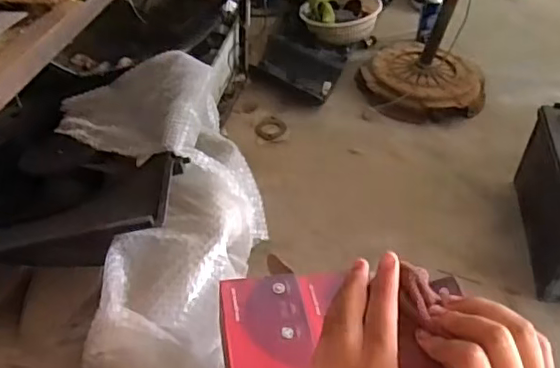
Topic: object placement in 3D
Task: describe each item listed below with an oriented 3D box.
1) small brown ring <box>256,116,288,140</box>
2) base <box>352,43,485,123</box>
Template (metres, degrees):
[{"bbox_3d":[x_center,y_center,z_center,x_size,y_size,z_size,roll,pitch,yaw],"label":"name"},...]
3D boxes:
[{"bbox_3d":[-0.024,-0.149,1.561,0.081,0.007,0.105,13,43,10],"label":"small brown ring"},{"bbox_3d":[0.396,-0.312,1.670,0.330,0.077,0.336,2,42,-2],"label":"base"}]

